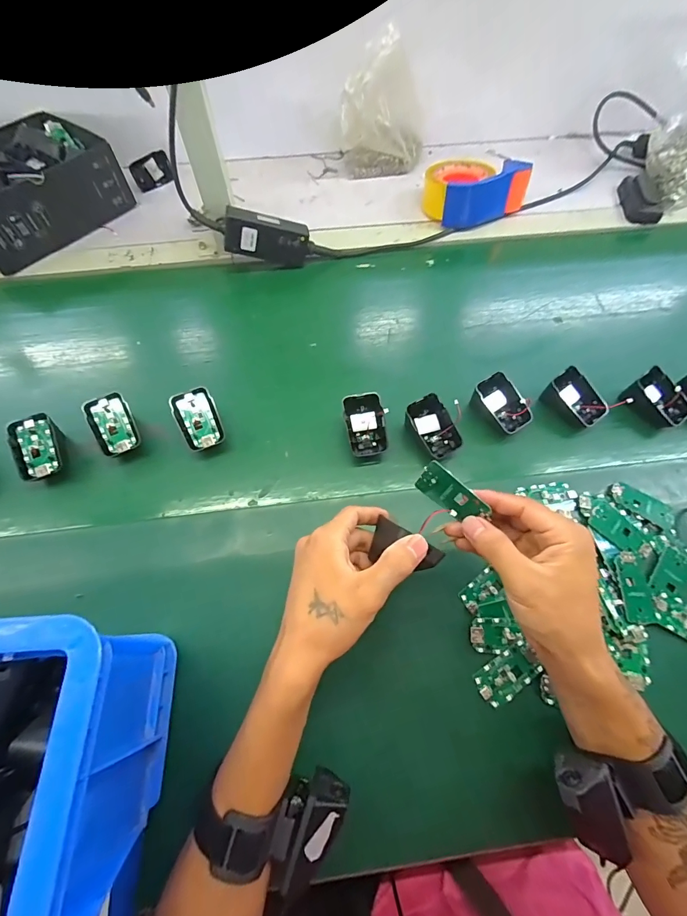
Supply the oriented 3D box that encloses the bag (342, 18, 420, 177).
[{"bbox_3d":[0.065,-0.553,0.616,0.135,0.161,0.076,8,66,2],"label":"bag"}]

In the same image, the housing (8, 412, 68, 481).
[{"bbox_3d":[-0.335,-0.006,0.425,0.045,0.045,0.067,-14,67,-8],"label":"housing"}]

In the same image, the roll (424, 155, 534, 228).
[{"bbox_3d":[0.205,-0.434,0.610,0.149,0.070,0.108,-6,66,-4],"label":"roll"}]

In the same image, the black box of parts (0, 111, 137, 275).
[{"bbox_3d":[-0.478,-0.415,0.582,0.166,0.094,0.234,37,70,14],"label":"black box of parts"}]

